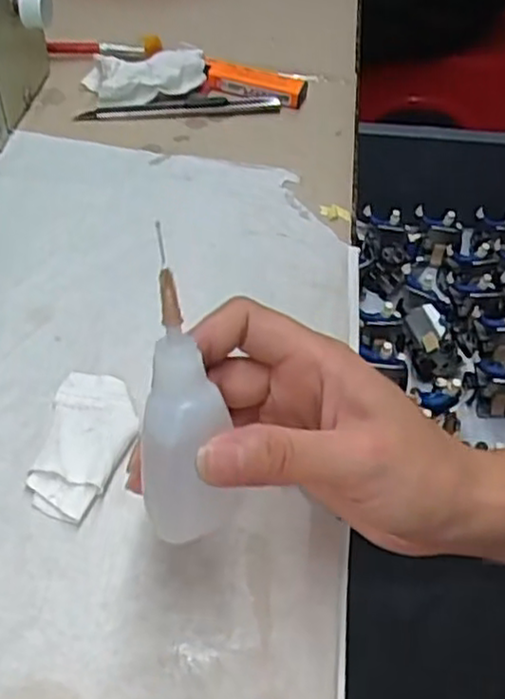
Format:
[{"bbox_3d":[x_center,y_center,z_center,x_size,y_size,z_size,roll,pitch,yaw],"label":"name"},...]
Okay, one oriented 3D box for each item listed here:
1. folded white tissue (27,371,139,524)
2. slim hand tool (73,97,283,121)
[{"bbox_3d":[-0.069,0.037,0.295,0.038,0.013,0.070,5,48,-1],"label":"folded white tissue"},{"bbox_3d":[-0.048,-0.162,0.474,0.132,0.008,0.014,-8,50,-12],"label":"slim hand tool"}]

